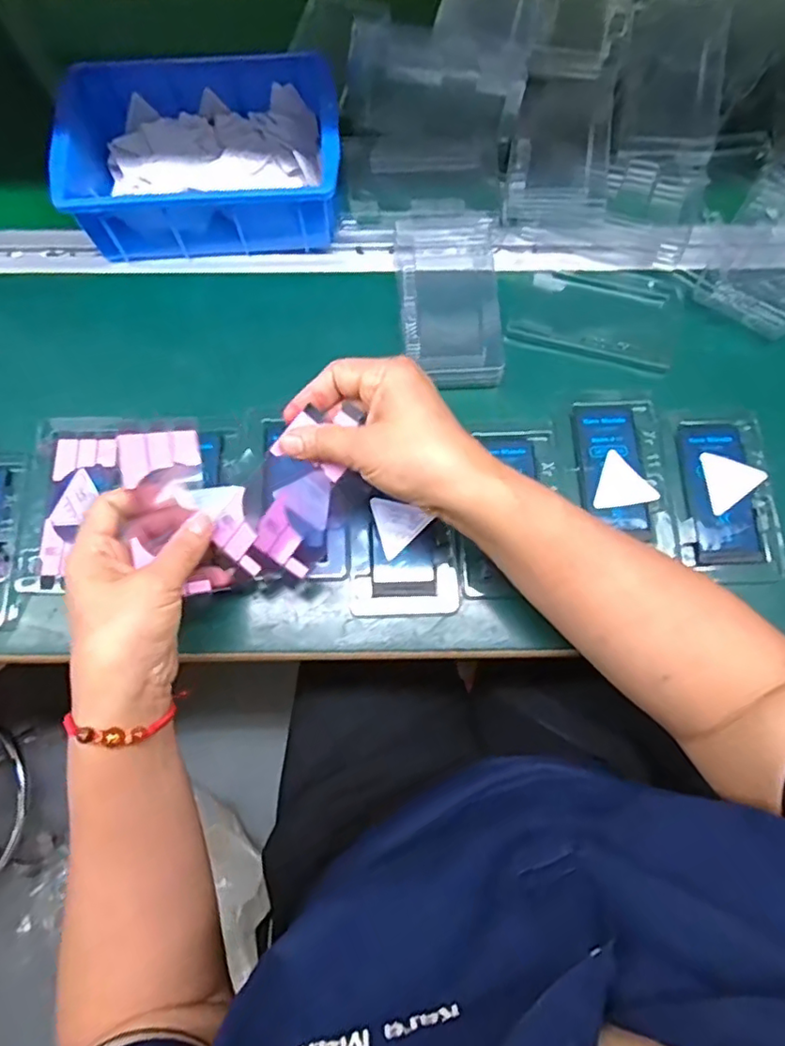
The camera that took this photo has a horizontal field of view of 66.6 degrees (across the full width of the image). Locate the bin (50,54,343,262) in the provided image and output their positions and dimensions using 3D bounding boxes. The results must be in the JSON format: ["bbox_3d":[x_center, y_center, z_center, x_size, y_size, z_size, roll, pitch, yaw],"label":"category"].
[{"bbox_3d":[-0.144,-0.286,0.466,0.206,0.062,0.142,-6,77,-2],"label":"bin"}]

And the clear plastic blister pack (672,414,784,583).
[{"bbox_3d":[0.236,-0.019,0.426,0.071,0.006,0.119,-5,74,0],"label":"clear plastic blister pack"}]

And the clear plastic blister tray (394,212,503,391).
[{"bbox_3d":[0.044,-0.169,0.451,0.075,0.025,0.136,-3,74,0],"label":"clear plastic blister tray"}]

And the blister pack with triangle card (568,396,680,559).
[{"bbox_3d":[0.164,-0.036,0.429,0.062,0.006,0.114,-5,74,0],"label":"blister pack with triangle card"}]

